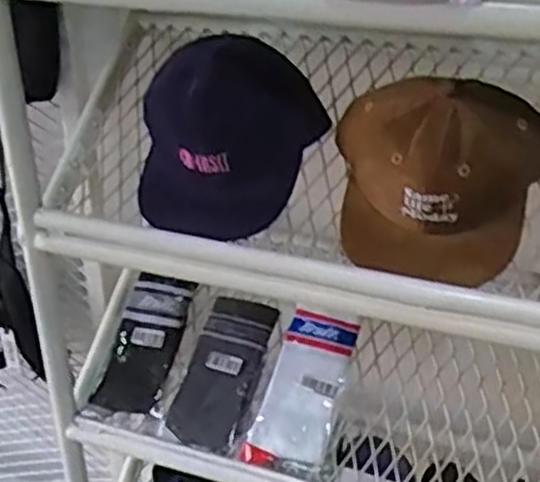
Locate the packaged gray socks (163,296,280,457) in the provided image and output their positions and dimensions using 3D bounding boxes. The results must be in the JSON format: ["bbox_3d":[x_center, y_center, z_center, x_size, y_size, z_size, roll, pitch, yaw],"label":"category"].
[{"bbox_3d":[-0.057,0.164,0.989,0.094,0.029,0.195,10,62,19],"label":"packaged gray socks"}]

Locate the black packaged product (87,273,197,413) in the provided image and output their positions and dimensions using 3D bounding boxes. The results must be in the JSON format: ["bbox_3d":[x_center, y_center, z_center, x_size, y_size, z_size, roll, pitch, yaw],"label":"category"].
[{"bbox_3d":[-0.165,0.137,1.041,0.094,0.039,0.191,12,67,22],"label":"black packaged product"}]

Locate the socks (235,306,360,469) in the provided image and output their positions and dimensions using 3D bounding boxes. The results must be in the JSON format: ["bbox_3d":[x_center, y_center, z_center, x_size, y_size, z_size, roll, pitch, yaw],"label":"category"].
[{"bbox_3d":[0.042,0.184,0.956,0.091,0.025,0.199,14,67,24],"label":"socks"}]

